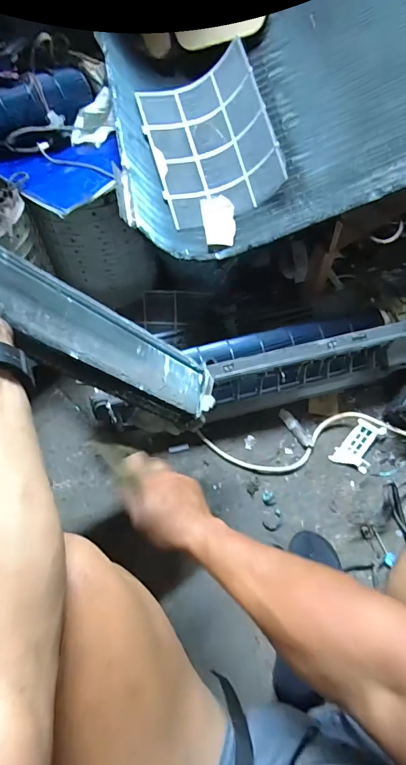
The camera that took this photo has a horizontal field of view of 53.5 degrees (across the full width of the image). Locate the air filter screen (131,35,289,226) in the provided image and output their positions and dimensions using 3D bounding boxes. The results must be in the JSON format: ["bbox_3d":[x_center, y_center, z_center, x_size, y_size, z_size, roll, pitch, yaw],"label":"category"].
[{"bbox_3d":[0.014,-0.457,0.763,0.217,0.066,0.287,-18,83,12],"label":"air filter screen"}]

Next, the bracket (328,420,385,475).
[{"bbox_3d":[0.342,0.138,0.878,0.073,0.023,0.121,35,66,17],"label":"bracket"}]

